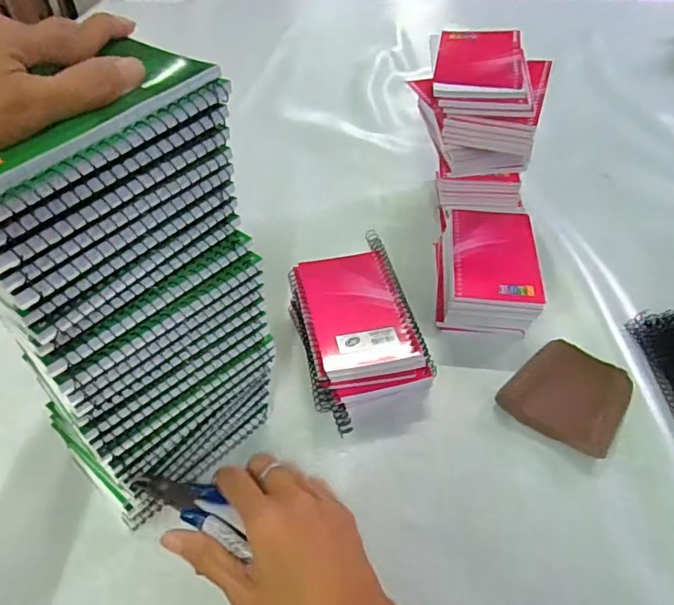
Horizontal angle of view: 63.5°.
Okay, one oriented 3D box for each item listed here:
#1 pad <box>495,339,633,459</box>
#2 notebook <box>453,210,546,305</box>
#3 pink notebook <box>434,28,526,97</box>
[{"bbox_3d":[0.192,0.075,0.455,0.089,0.023,0.083,26,53,27],"label":"pad"},{"bbox_3d":[0.152,-0.048,0.524,0.078,0.012,0.120,5,46,5],"label":"notebook"},{"bbox_3d":[0.139,-0.236,0.528,0.080,0.010,0.142,8,46,8],"label":"pink notebook"}]

